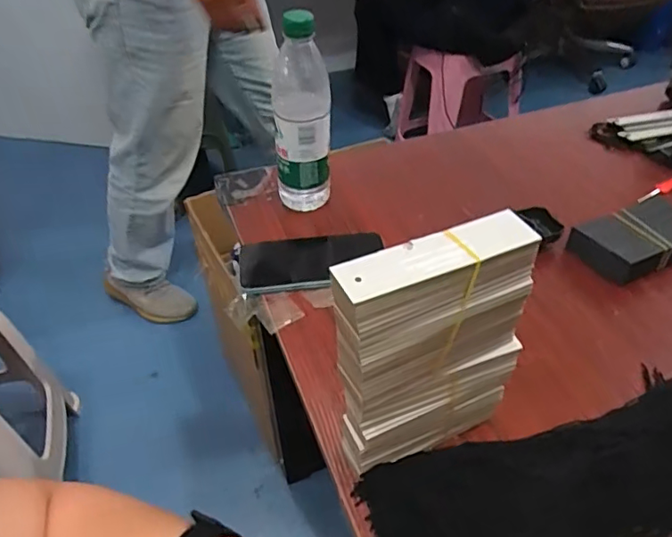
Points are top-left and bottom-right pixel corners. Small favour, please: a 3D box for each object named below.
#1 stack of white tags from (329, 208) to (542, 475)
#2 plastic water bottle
[{"bbox_3d":[0.063,0.061,0.384,0.132,0.189,0.034,-18,44,-17],"label":"stack of white tags"},{"bbox_3d":[-0.039,-0.168,0.625,0.065,0.218,0.056,-2,42,0],"label":"plastic water bottle"}]

